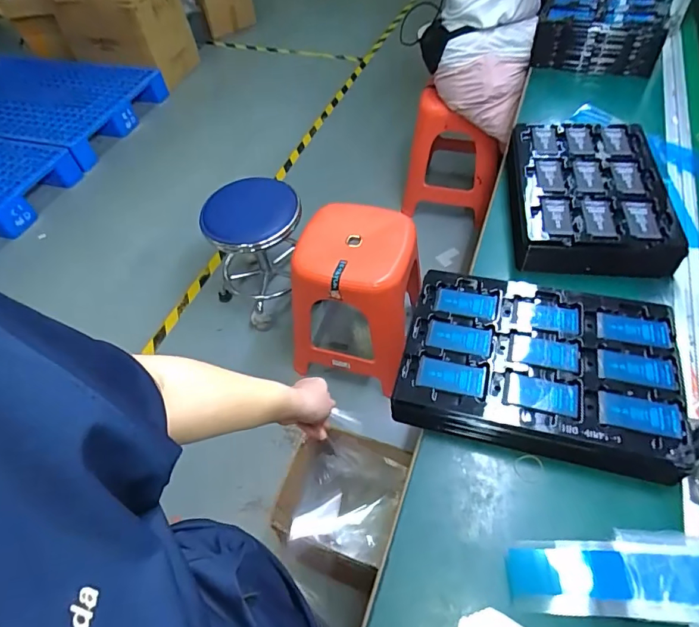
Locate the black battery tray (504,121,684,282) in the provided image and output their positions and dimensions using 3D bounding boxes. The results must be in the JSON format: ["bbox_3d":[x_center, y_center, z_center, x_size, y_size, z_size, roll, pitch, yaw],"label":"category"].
[{"bbox_3d":[0.413,-0.214,0.796,0.237,0.061,0.329,5,53,9],"label":"black battery tray"}]

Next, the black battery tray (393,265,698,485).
[{"bbox_3d":[0.242,0.064,0.602,0.326,0.053,0.229,10,54,12],"label":"black battery tray"}]

